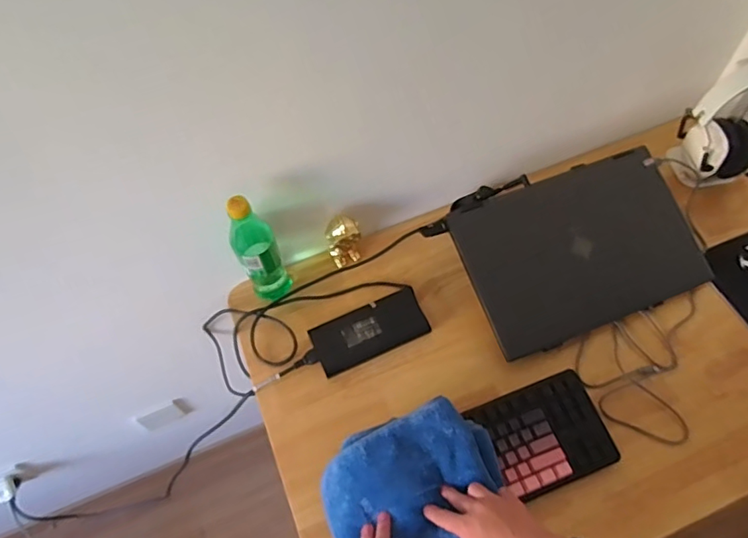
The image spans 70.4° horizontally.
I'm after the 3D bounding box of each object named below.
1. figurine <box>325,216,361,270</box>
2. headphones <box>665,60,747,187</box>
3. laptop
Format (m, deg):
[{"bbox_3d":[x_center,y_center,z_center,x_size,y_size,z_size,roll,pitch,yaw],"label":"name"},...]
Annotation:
[{"bbox_3d":[-0.049,-0.045,0.902,0.058,0.103,0.043,-19,59,-8],"label":"figurine"},{"bbox_3d":[0.646,-0.247,0.908,0.180,0.230,0.164,-36,63,-17],"label":"headphones"},{"bbox_3d":[0.334,-0.032,0.867,0.371,0.019,0.249,-20,85,-6],"label":"laptop"}]

